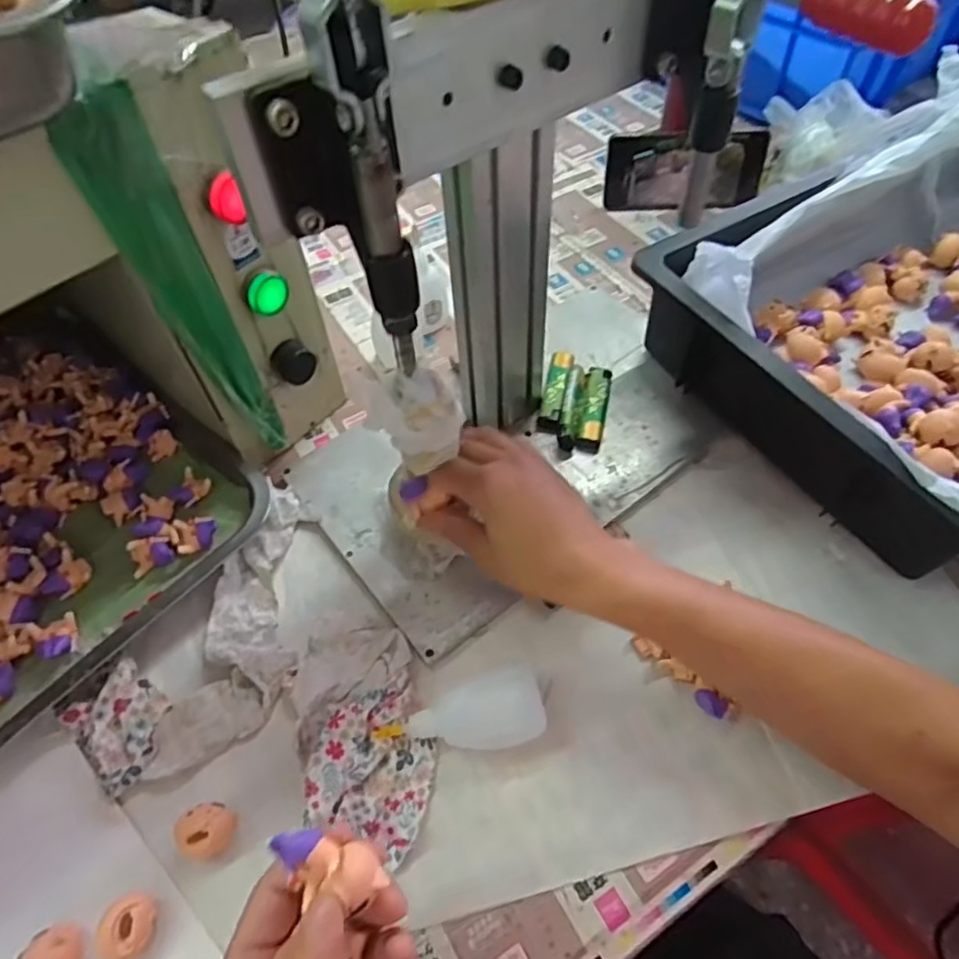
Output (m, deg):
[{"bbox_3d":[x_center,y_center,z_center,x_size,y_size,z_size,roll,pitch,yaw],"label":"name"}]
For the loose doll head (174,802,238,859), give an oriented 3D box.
[{"bbox_3d":[-0.153,0.197,0.353,0.028,0.020,0.027,1,57,-1],"label":"loose doll head"}]

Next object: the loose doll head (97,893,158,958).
[{"bbox_3d":[-0.184,0.234,0.327,0.025,0.021,0.030,6,57,3],"label":"loose doll head"}]

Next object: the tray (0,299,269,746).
[{"bbox_3d":[-0.339,0.009,0.453,0.318,0.045,0.262,39,64,21],"label":"tray"}]

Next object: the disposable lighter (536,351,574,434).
[{"bbox_3d":[0.064,-0.074,0.528,0.019,0.016,0.087,12,58,7],"label":"disposable lighter"}]

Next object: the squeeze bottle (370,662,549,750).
[{"bbox_3d":[-0.010,0.146,0.378,0.097,0.028,0.044,-17,59,-11],"label":"squeeze bottle"}]

